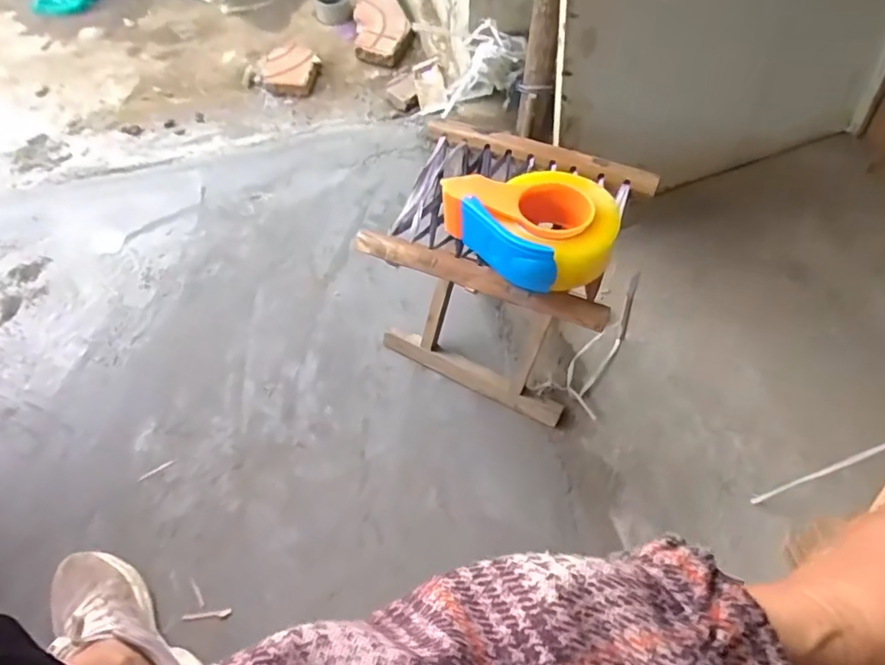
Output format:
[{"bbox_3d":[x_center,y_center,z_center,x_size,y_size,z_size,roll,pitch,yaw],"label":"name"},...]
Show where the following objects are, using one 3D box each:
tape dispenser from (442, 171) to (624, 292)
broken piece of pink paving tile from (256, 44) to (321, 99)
[{"bbox_3d":[0.087,-0.117,0.604,0.180,0.055,0.121,35,67,18],"label":"tape dispenser"},{"bbox_3d":[-0.323,-0.552,1.236,0.126,0.036,0.131,-1,61,3],"label":"broken piece of pink paving tile"}]

